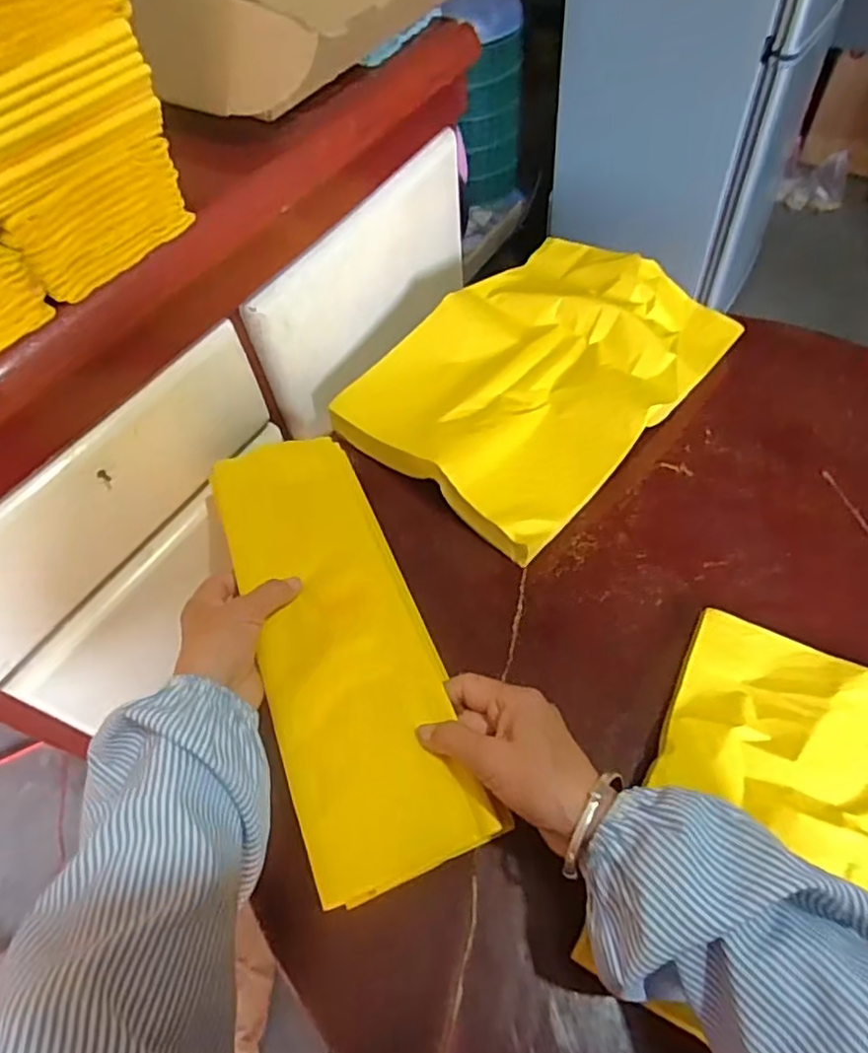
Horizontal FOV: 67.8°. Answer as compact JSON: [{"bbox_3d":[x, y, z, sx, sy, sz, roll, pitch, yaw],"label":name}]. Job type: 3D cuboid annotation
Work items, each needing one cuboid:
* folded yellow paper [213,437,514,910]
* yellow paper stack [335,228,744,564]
[{"bbox_3d":[-0.072,0.072,0.471,0.120,0.017,0.341,-21,60,-6],"label":"folded yellow paper"},{"bbox_3d":[0.103,-0.157,0.652,0.261,0.048,0.357,36,66,23],"label":"yellow paper stack"}]

